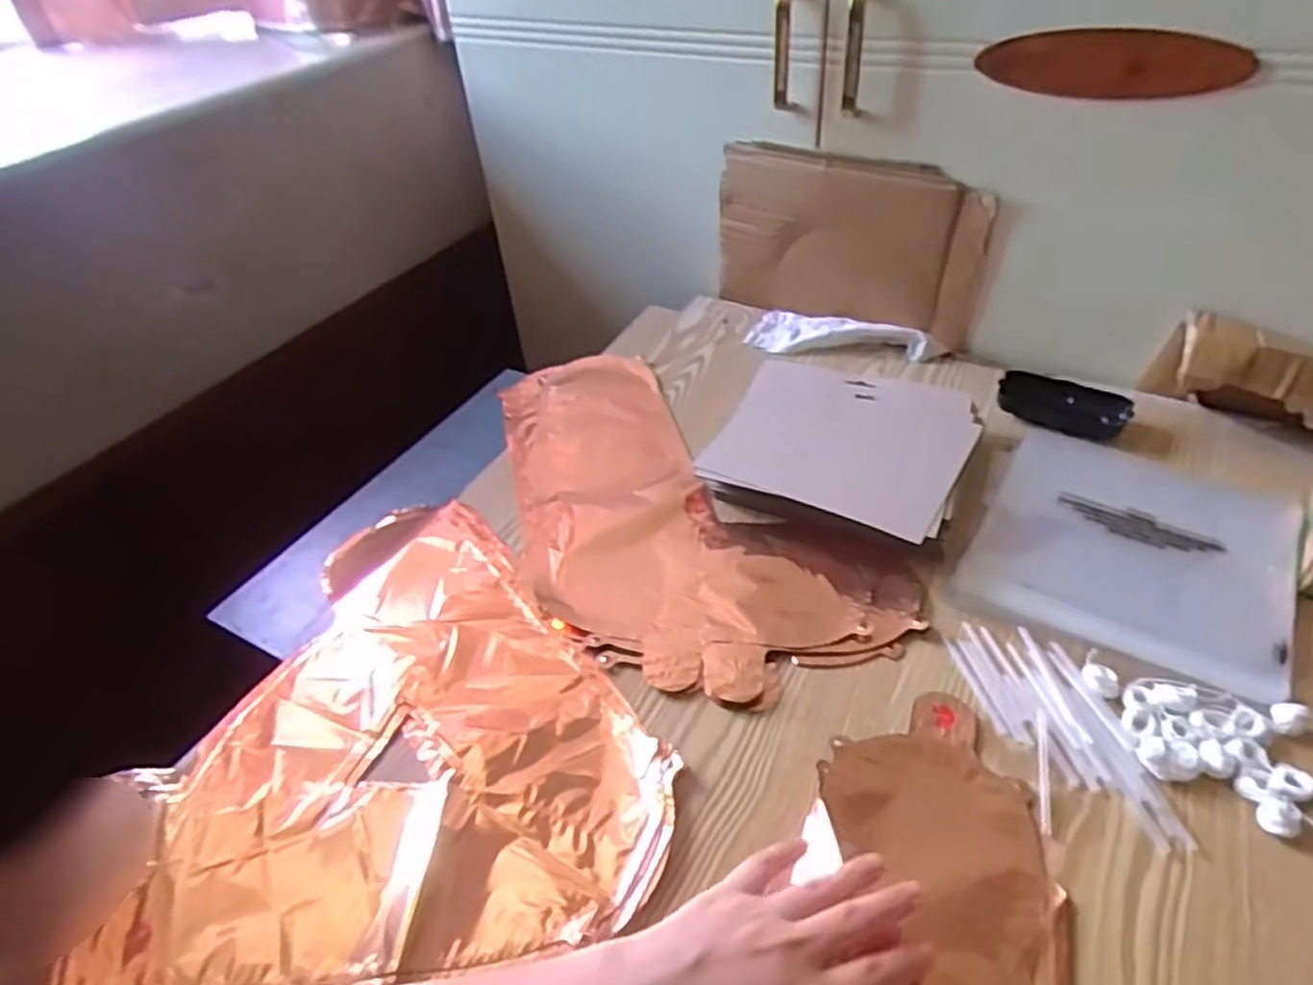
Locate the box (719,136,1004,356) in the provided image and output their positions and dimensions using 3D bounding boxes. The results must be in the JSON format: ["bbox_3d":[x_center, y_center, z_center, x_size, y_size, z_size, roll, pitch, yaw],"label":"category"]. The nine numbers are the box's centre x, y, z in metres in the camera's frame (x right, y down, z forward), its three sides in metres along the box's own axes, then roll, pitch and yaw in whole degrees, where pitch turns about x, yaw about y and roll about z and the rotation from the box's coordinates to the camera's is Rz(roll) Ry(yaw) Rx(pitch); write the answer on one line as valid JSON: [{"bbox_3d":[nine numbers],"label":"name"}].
[{"bbox_3d":[0.189,-0.255,0.776,0.270,0.171,0.057,27,51,30],"label":"box"}]

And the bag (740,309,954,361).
[{"bbox_3d":[0.192,-0.164,0.789,0.193,0.023,0.075,20,48,25],"label":"bag"}]

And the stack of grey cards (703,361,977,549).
[{"bbox_3d":[0.158,-0.038,0.648,0.198,0.036,0.191,17,47,23],"label":"stack of grey cards"}]

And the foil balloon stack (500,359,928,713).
[{"bbox_3d":[-0.011,0.005,0.650,0.231,0.015,0.440,-24,45,-20],"label":"foil balloon stack"}]

